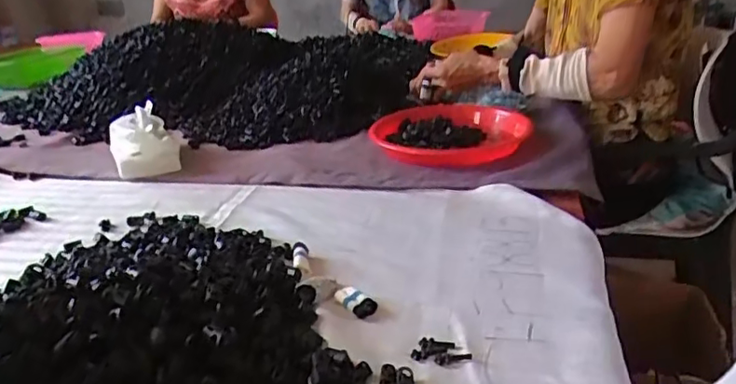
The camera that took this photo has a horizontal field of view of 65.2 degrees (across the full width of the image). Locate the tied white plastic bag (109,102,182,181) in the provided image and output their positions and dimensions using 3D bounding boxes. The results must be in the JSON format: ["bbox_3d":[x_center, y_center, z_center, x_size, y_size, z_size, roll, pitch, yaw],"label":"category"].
[{"bbox_3d":[-0.341,-0.076,0.878,0.094,0.075,0.117,-14,24,-22],"label":"tied white plastic bag"}]

